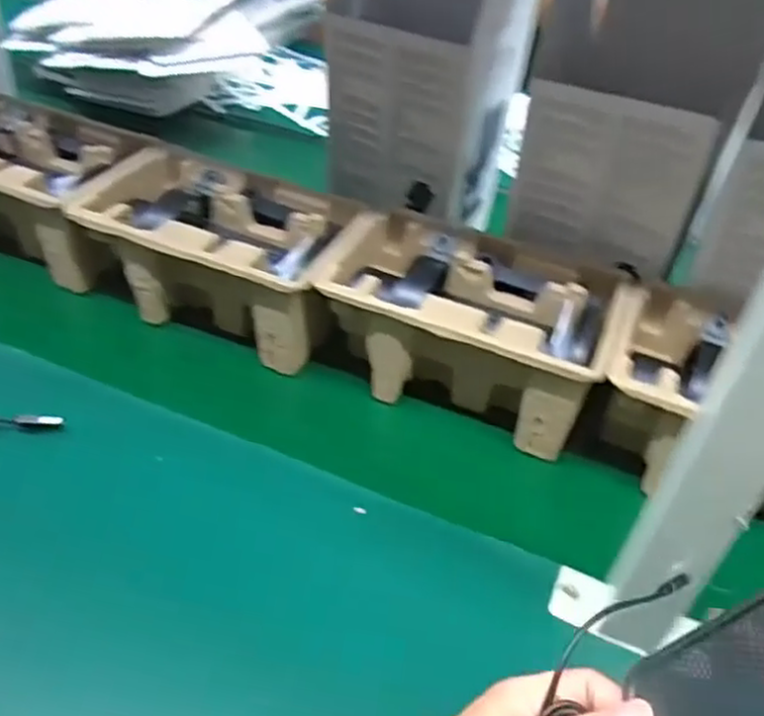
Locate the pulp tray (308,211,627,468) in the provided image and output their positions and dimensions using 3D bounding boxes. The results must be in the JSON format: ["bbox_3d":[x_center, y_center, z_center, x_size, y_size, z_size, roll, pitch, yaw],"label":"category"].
[{"bbox_3d":[0.070,-0.024,0.616,0.230,0.105,0.140,16,40,14],"label":"pulp tray"}]

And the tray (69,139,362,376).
[{"bbox_3d":[-0.143,-0.090,0.665,0.223,0.106,0.147,17,41,15],"label":"tray"}]

